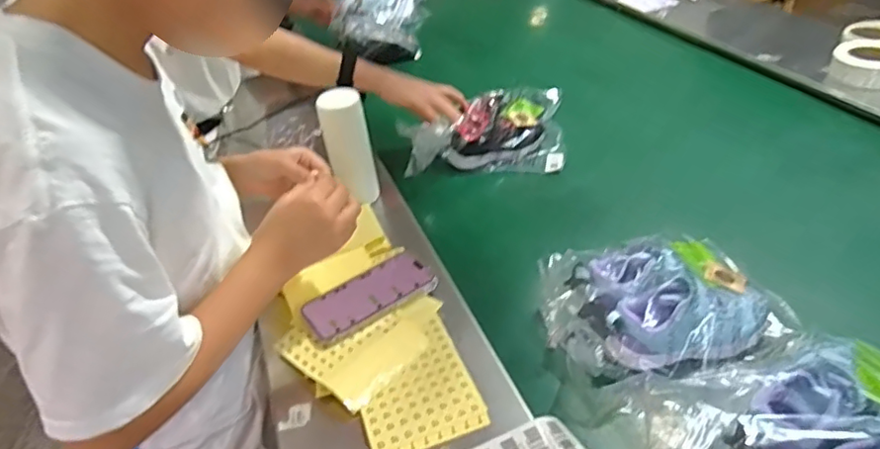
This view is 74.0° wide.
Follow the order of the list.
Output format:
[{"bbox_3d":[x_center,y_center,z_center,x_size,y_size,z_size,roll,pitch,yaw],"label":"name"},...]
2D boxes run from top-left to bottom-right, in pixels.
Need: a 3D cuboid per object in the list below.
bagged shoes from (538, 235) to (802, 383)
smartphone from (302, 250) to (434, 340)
[{"bbox_3d":[0.260,0.091,0.656,0.272,0.084,0.164,-7,39,0],"label":"bagged shoes"},{"bbox_3d":[-0.087,0.085,0.719,0.154,0.015,0.076,-29,44,-26],"label":"smartphone"}]

